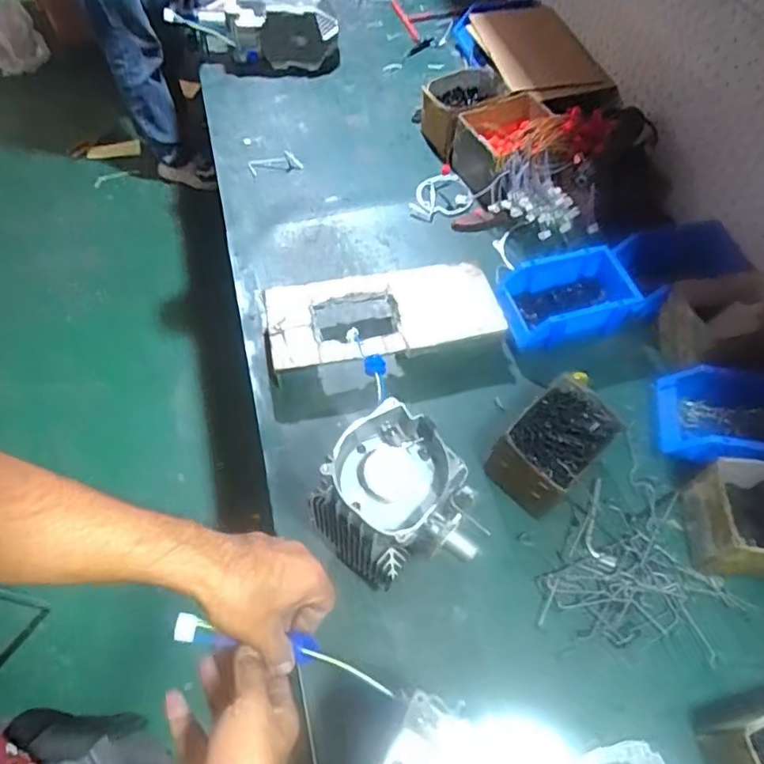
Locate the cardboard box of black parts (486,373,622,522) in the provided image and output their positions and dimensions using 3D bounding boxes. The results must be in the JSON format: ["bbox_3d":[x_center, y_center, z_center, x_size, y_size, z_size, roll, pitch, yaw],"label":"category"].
[{"bbox_3d":[0.212,0.081,0.728,0.097,0.088,0.154,39,67,20],"label":"cardboard box of black parts"}]

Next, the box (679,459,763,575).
[{"bbox_3d":[0.445,0.160,0.675,0.154,0.082,0.117,1,59,0],"label":"box"}]

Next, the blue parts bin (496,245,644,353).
[{"bbox_3d":[0.277,-0.123,0.875,0.205,0.073,0.125,-9,60,-6],"label":"blue parts bin"}]

